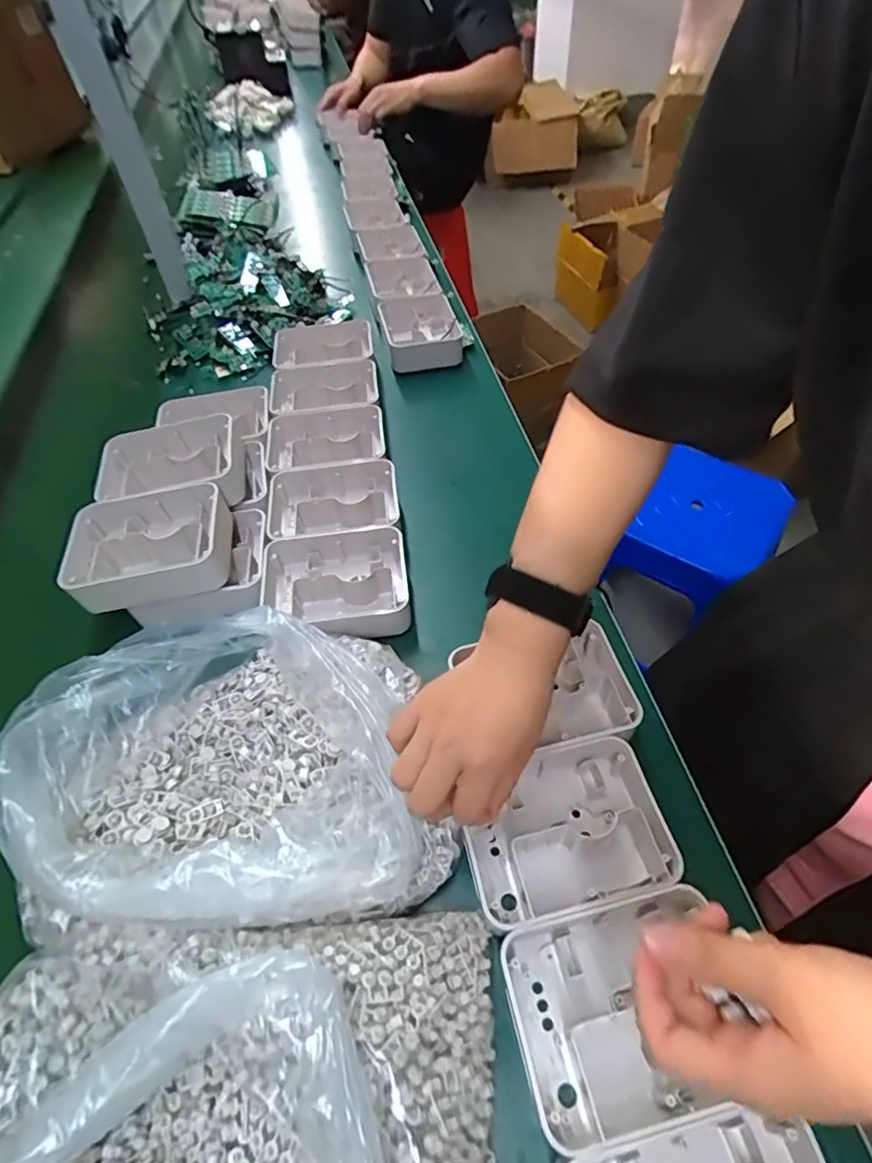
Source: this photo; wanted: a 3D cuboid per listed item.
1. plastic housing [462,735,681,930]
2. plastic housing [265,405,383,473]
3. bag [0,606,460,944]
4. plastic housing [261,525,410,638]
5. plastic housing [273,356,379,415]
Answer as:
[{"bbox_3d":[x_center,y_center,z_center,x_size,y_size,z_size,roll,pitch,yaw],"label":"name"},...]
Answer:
[{"bbox_3d":[0.086,0.169,0.397,0.125,0.042,0.101,-12,52,-5],"label":"plastic housing"},{"bbox_3d":[-0.122,-0.154,0.645,0.130,0.038,0.096,-11,52,-4],"label":"plastic housing"},{"bbox_3d":[-0.146,0.115,0.402,0.259,0.095,0.226,-7,52,-1],"label":"bag"},{"bbox_3d":[-0.090,0.012,0.530,0.130,0.053,0.109,-8,52,-2],"label":"plastic housing"},{"bbox_3d":[-0.135,-0.240,0.699,0.126,0.016,0.088,-10,52,-3],"label":"plastic housing"}]

